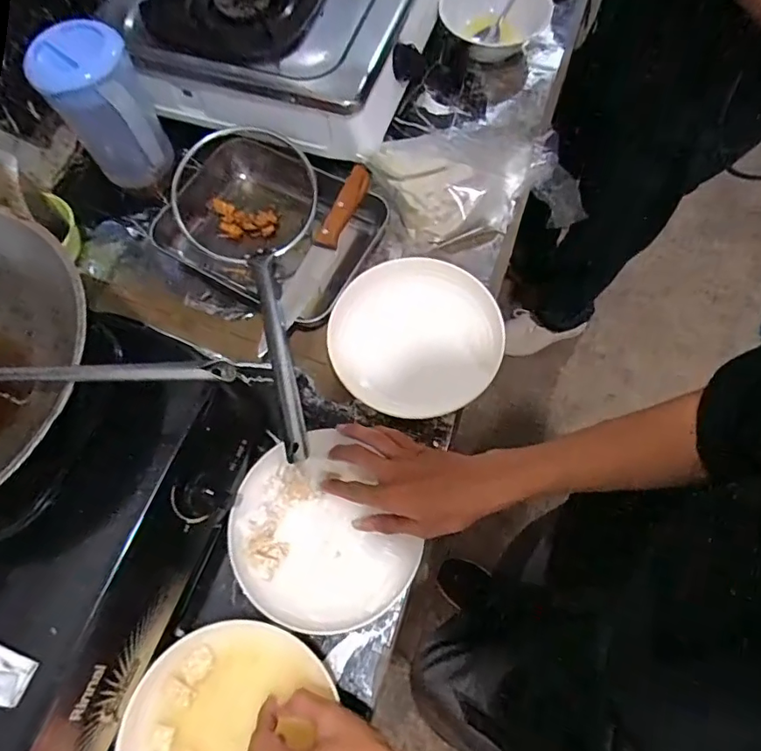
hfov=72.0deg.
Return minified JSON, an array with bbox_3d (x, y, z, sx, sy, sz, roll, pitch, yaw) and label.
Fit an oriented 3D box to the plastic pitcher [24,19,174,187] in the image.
[{"bbox_3d":[-0.300,-0.291,0.578,0.091,0.134,0.106,-23,69,-7],"label":"plastic pitcher"}]

